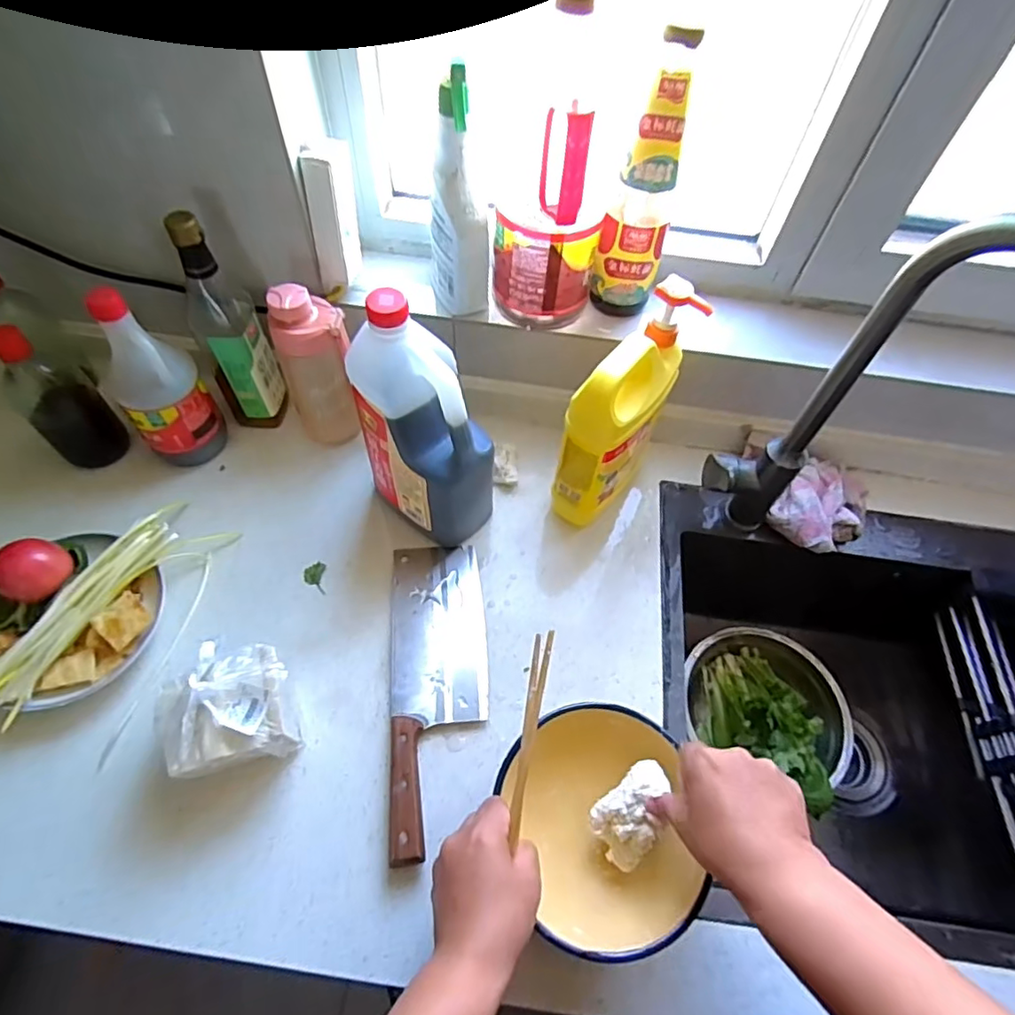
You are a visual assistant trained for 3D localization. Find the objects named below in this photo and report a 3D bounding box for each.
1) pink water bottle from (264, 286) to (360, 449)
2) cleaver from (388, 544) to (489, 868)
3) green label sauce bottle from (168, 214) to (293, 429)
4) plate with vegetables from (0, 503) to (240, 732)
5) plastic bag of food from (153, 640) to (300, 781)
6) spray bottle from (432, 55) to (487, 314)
[{"bbox_3d":[-0.208,-0.147,0.641,0.073,0.188,0.064,-8,59,-9],"label":"pink water bottle"},{"bbox_3d":[-0.065,0.163,0.554,0.094,0.028,0.292,-3,58,-6],"label":"cleaver"},{"bbox_3d":[-0.299,-0.183,0.623,0.066,0.241,0.060,-28,64,-20],"label":"green label sauce bottle"},{"bbox_3d":[-0.400,0.085,0.549,0.138,0.076,0.238,32,61,15],"label":"plate with vegetables"},{"bbox_3d":[-0.229,0.174,0.493,0.095,0.103,0.094,-10,60,-7],"label":"plastic bag of food"},{"bbox_3d":[-0.047,-0.295,0.567,0.051,0.222,0.064,-32,65,-18],"label":"spray bottle"}]

